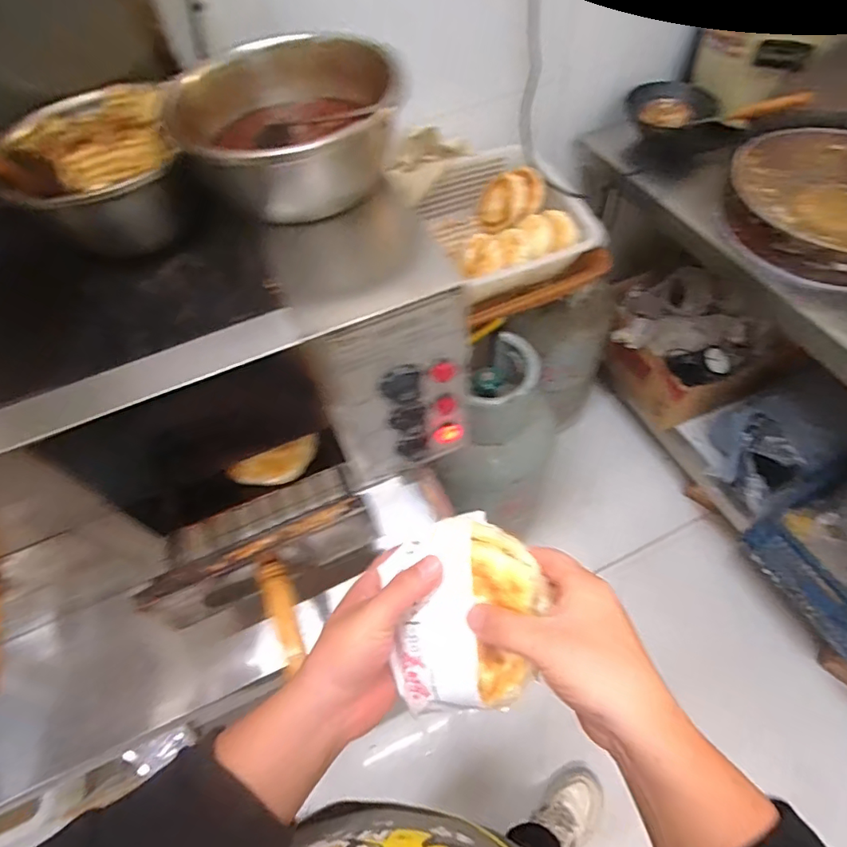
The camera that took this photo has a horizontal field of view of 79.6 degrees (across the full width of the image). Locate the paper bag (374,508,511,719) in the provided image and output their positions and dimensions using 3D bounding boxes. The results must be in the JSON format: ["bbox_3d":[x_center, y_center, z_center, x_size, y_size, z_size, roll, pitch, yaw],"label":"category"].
[{"bbox_3d":[0.012,0.135,0.363,0.071,0.031,0.137,4,80,7],"label":"paper bag"}]

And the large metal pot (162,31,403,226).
[{"bbox_3d":[-0.138,-0.319,0.565,0.188,0.127,0.183,34,66,23],"label":"large metal pot"}]

